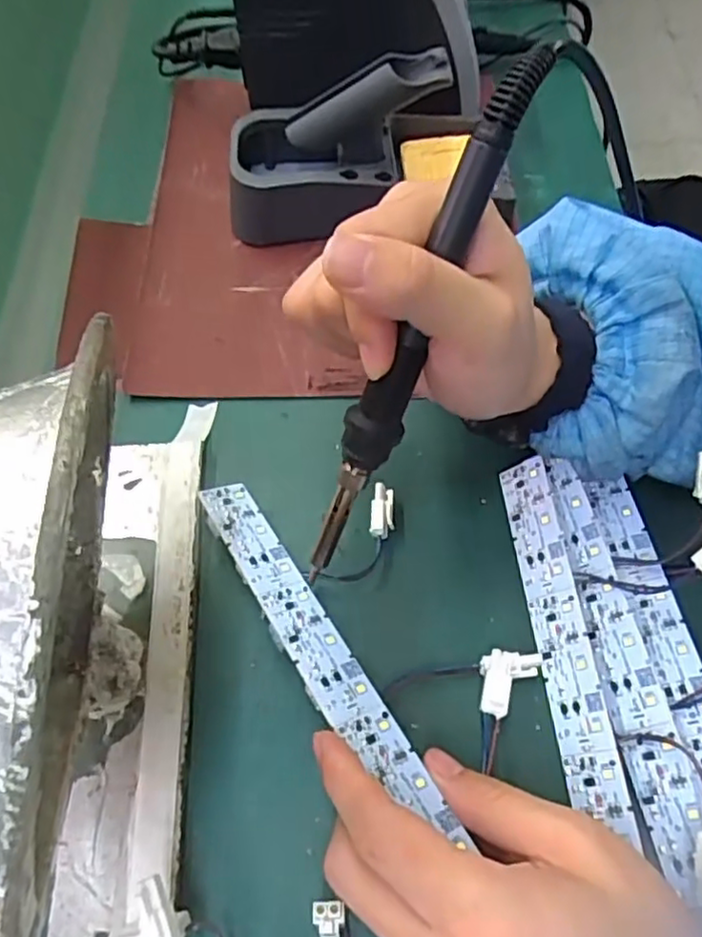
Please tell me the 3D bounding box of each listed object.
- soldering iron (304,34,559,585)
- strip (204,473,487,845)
[{"bbox_3d":[0.019,-0.038,0.230,0.018,0.197,0.017,33,30,19],"label":"soldering iron"},{"bbox_3d":[-0.018,0.068,0.273,0.023,0.011,0.172,-32,57,-13],"label":"strip"}]

